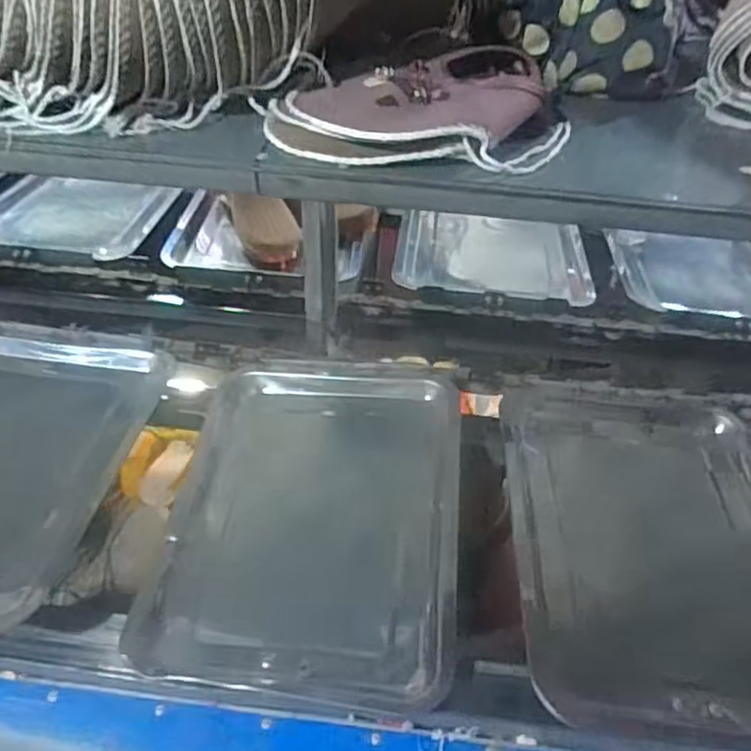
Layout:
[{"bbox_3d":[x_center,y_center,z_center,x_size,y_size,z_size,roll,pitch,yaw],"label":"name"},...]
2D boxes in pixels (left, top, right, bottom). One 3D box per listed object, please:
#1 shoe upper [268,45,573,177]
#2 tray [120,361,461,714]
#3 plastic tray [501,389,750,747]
[{"bbox_3d":[0.035,-0.200,0.486,0.213,0.033,0.171,1,43,-4],"label":"shoe upper"},{"bbox_3d":[-0.054,0.119,0.632,0.258,0.040,0.343,6,43,2],"label":"tray"},{"bbox_3d":[0.252,0.145,0.616,0.270,0.046,0.344,4,43,0],"label":"plastic tray"}]

